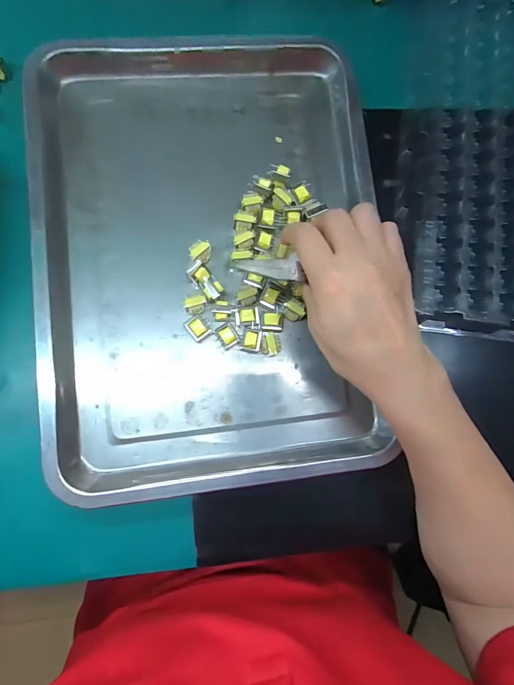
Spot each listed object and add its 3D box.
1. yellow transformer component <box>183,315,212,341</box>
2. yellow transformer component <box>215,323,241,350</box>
[{"bbox_3d":[-0.050,-0.012,0.292,0.018,0.015,0.019,-35,88,-7],"label":"yellow transformer component"},{"bbox_3d":[-0.025,-0.006,0.293,0.016,0.013,0.020,-28,87,-7],"label":"yellow transformer component"}]

